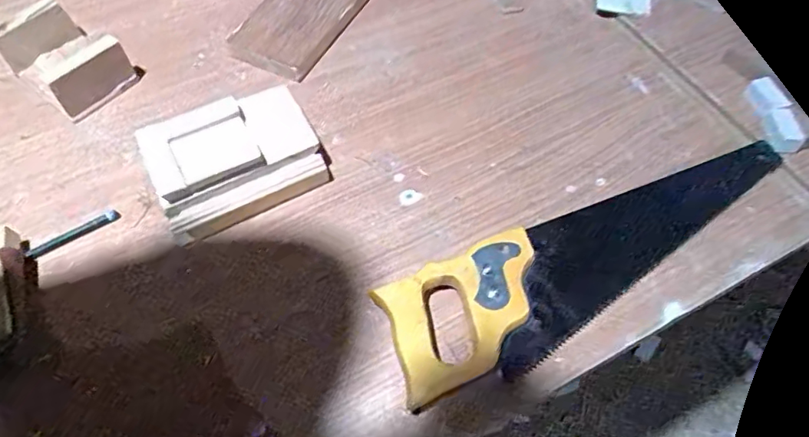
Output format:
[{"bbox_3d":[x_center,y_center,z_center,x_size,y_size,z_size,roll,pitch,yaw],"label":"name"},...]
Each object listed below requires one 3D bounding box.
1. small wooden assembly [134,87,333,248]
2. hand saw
[{"bbox_3d":[-0.154,-0.056,0.499,0.144,0.049,0.108,-26,62,-15],"label":"small wooden assembly"},{"bbox_3d":[0.167,0.025,0.457,0.391,0.027,0.098,-24,63,-14],"label":"hand saw"}]

